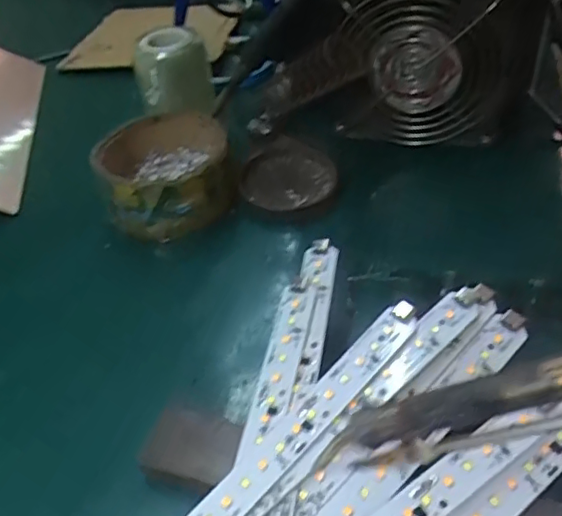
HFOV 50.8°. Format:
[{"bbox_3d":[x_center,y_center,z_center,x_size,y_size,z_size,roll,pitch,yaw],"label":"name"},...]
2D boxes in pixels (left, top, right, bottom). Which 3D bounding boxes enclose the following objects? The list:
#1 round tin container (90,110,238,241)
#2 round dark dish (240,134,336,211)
[{"bbox_3d":[-0.077,-0.056,0.393,0.084,0.046,0.089,-21,46,-16],"label":"round tin container"},{"bbox_3d":[0.006,-0.055,0.395,0.057,0.019,0.061,-3,44,3],"label":"round dark dish"}]

